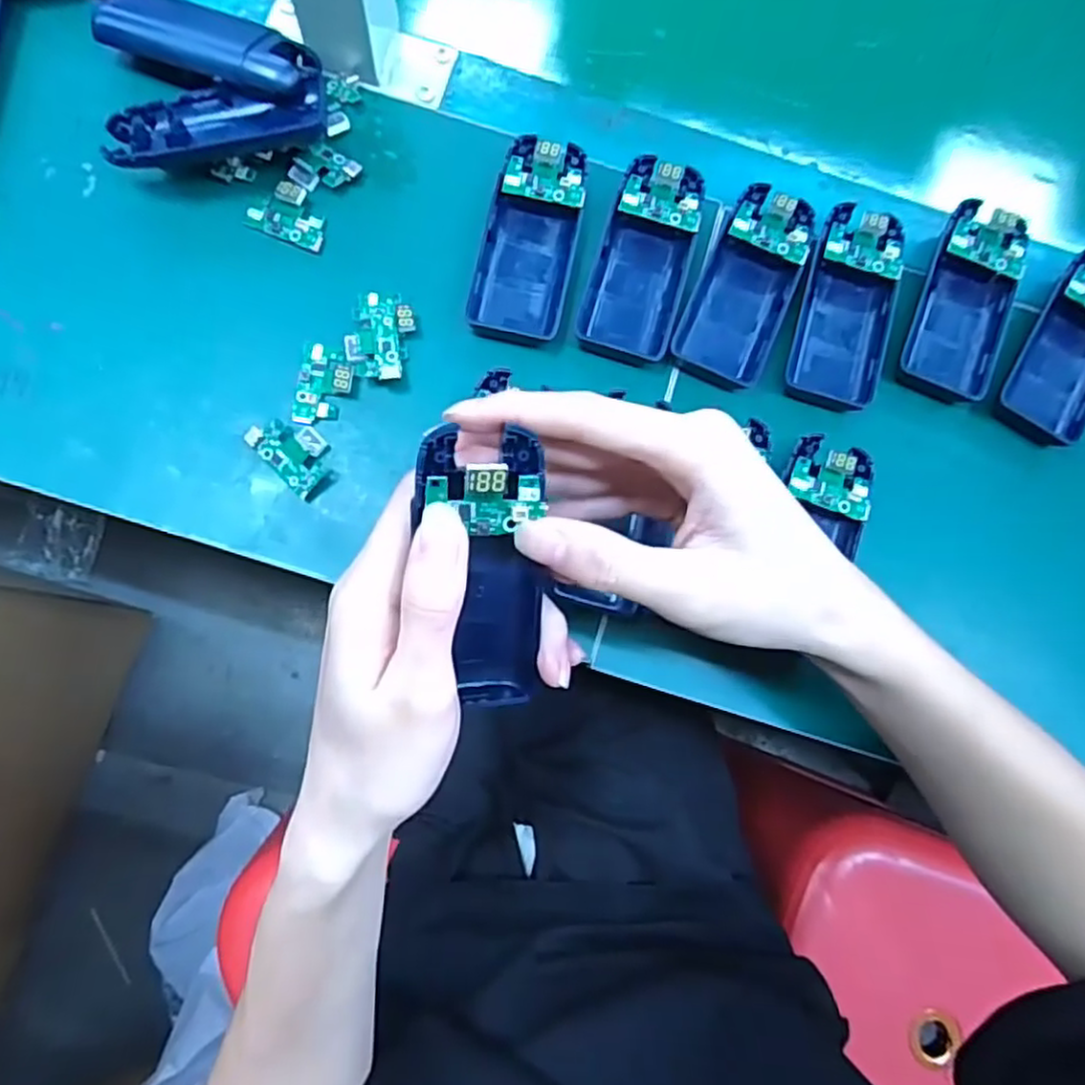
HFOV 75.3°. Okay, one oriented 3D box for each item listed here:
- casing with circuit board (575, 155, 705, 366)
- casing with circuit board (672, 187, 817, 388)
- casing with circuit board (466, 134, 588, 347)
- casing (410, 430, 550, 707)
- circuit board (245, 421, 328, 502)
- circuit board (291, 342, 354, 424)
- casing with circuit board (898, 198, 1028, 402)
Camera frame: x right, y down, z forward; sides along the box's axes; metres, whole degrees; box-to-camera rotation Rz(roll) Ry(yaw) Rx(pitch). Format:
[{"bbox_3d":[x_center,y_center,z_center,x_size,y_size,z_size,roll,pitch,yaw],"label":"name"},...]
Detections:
[{"bbox_3d":[0.050,-0.140,0.349,0.045,0.013,0.100,14,81,0],"label":"casing with circuit board"},{"bbox_3d":[0.102,-0.129,0.350,0.046,0.016,0.101,23,81,1],"label":"casing with circuit board"},{"bbox_3d":[-0.006,-0.149,0.349,0.045,0.021,0.100,11,81,-1],"label":"casing with circuit board"},{"bbox_3d":[-0.018,0.012,0.242,0.038,0.018,0.104,-4,121,-3],"label":"casing"},{"bbox_3d":[-0.117,-0.043,0.331,0.025,0.007,0.038,-43,85,-8],"label":"circuit board"},{"bbox_3d":[-0.104,-0.076,0.334,0.026,0.009,0.040,8,81,-1],"label":"circuit board"},{"bbox_3d":[0.215,-0.122,0.352,0.044,0.023,0.097,22,81,1],"label":"casing with circuit board"}]

